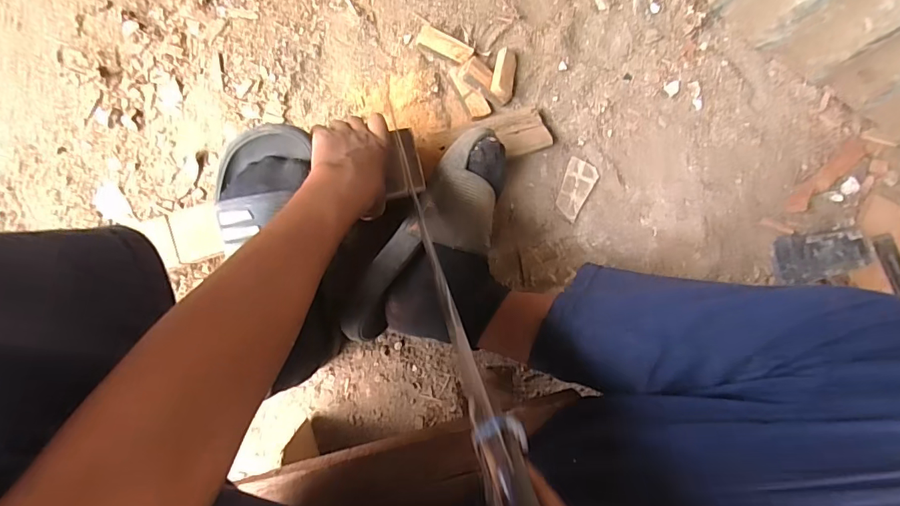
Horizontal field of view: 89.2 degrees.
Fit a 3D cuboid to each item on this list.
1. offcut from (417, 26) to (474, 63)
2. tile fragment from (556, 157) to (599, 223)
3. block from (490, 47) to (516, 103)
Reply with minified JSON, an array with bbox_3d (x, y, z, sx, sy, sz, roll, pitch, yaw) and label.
[{"bbox_3d":[-0.007,-0.260,0.577,0.069,0.017,0.024,24,88,-4],"label":"offcut"},{"bbox_3d":[0.164,-0.082,0.592,0.041,0.007,0.076,21,88,-5],"label":"tile fragment"},{"bbox_3d":[0.069,-0.226,0.576,0.030,0.026,0.072,13,73,-5],"label":"block"}]

